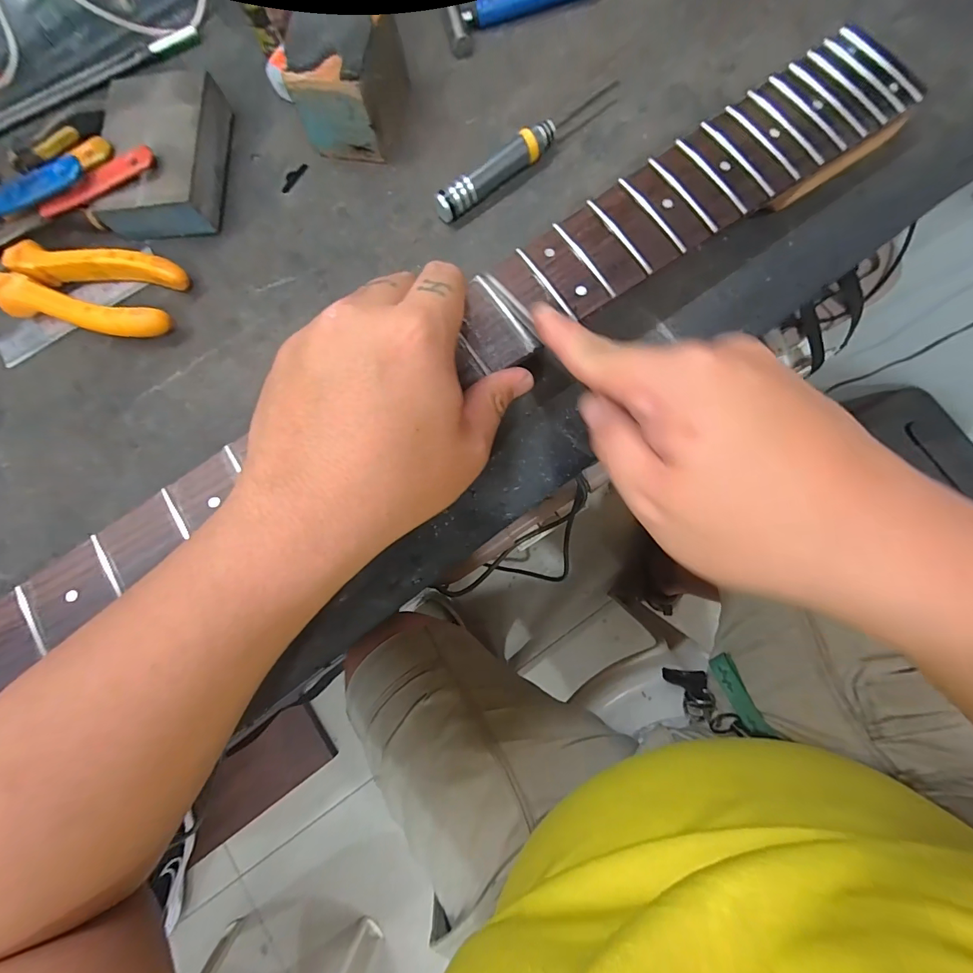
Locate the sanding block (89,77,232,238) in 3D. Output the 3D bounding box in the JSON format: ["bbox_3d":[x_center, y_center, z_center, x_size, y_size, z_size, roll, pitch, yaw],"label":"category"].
[{"bbox_3d":[-0.215,-0.218,0.278,0.071,0.025,0.100,-1,80,4],"label":"sanding block"}]

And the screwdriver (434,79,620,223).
[{"bbox_3d":[0.027,-0.217,0.270,0.141,0.017,0.015,-39,80,-3],"label":"screwdriver"}]

